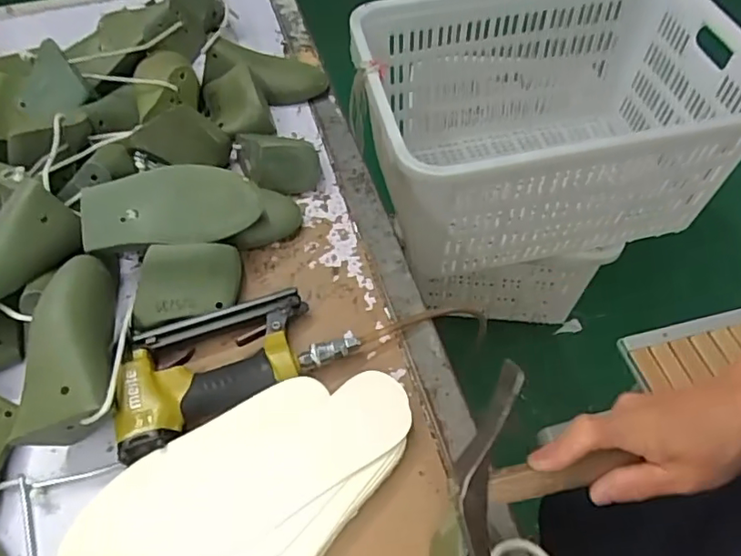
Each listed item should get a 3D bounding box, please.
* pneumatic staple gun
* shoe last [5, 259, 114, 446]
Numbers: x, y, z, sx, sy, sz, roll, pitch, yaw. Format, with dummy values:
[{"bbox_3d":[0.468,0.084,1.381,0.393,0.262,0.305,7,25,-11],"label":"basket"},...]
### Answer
[{"bbox_3d":[-0.145,0.074,0.573,0.228,0.042,0.127,-27,61,-18],"label":"pneumatic staple gun"},{"bbox_3d":[-0.278,0.059,0.533,0.081,0.066,0.168,-11,55,-6],"label":"shoe last"}]

